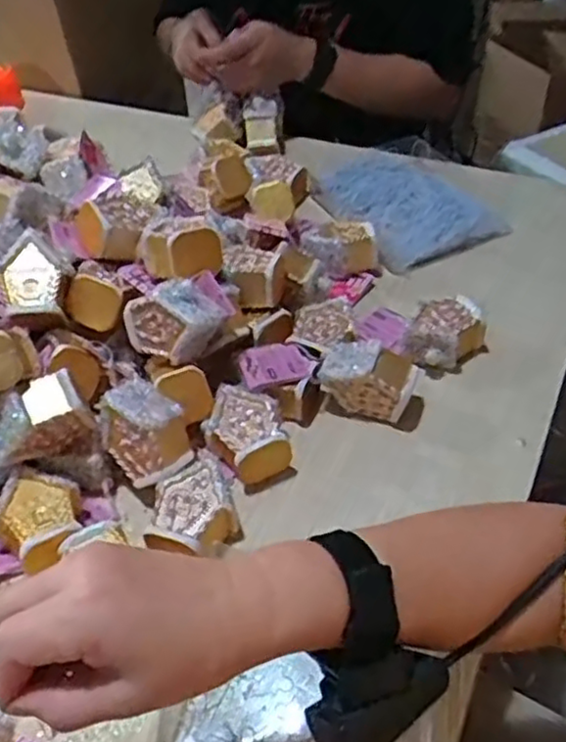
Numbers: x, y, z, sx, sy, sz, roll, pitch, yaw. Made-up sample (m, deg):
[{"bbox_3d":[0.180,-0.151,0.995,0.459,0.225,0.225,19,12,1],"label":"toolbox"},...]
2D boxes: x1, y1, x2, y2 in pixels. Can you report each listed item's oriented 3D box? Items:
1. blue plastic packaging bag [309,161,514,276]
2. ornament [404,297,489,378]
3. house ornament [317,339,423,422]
[{"bbox_3d":[0.149,-0.216,0.879,0.176,0.043,0.225,-26,50,-20],"label":"blue plastic packaging bag"},{"bbox_3d":[0.163,-0.034,0.684,0.062,0.045,0.081,30,55,29],"label":"ornament"},{"bbox_3d":[0.079,0.005,0.636,0.085,0.062,0.047,13,48,16],"label":"house ornament"}]

